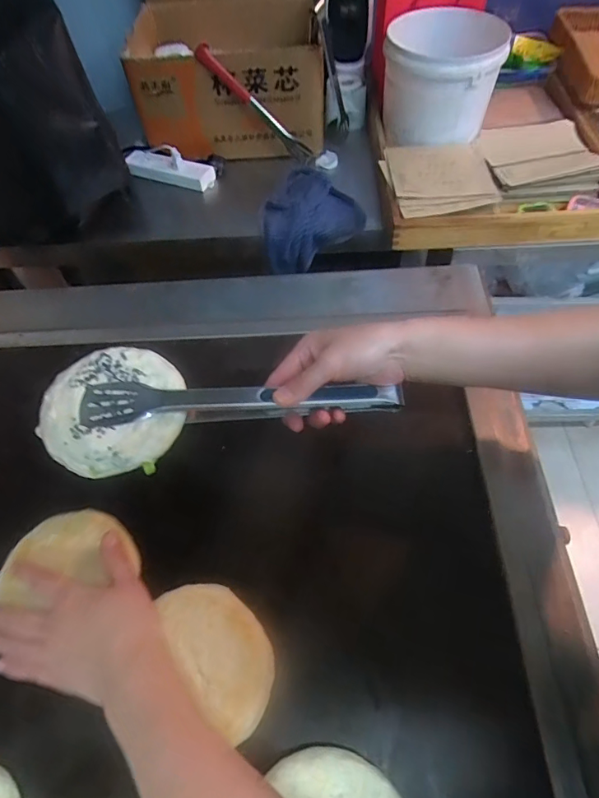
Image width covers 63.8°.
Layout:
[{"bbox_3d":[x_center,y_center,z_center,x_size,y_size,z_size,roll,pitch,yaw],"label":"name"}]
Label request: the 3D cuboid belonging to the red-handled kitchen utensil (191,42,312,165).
[{"bbox_3d":[-0.082,-0.571,0.940,0.277,0.030,0.040,33,54,-28],"label":"red-handled kitchen utensil"}]

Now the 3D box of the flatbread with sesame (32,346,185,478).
[{"bbox_3d":[-0.163,0.009,0.426,0.118,0.027,0.120,-3,58,5],"label":"flatbread with sesame"}]

